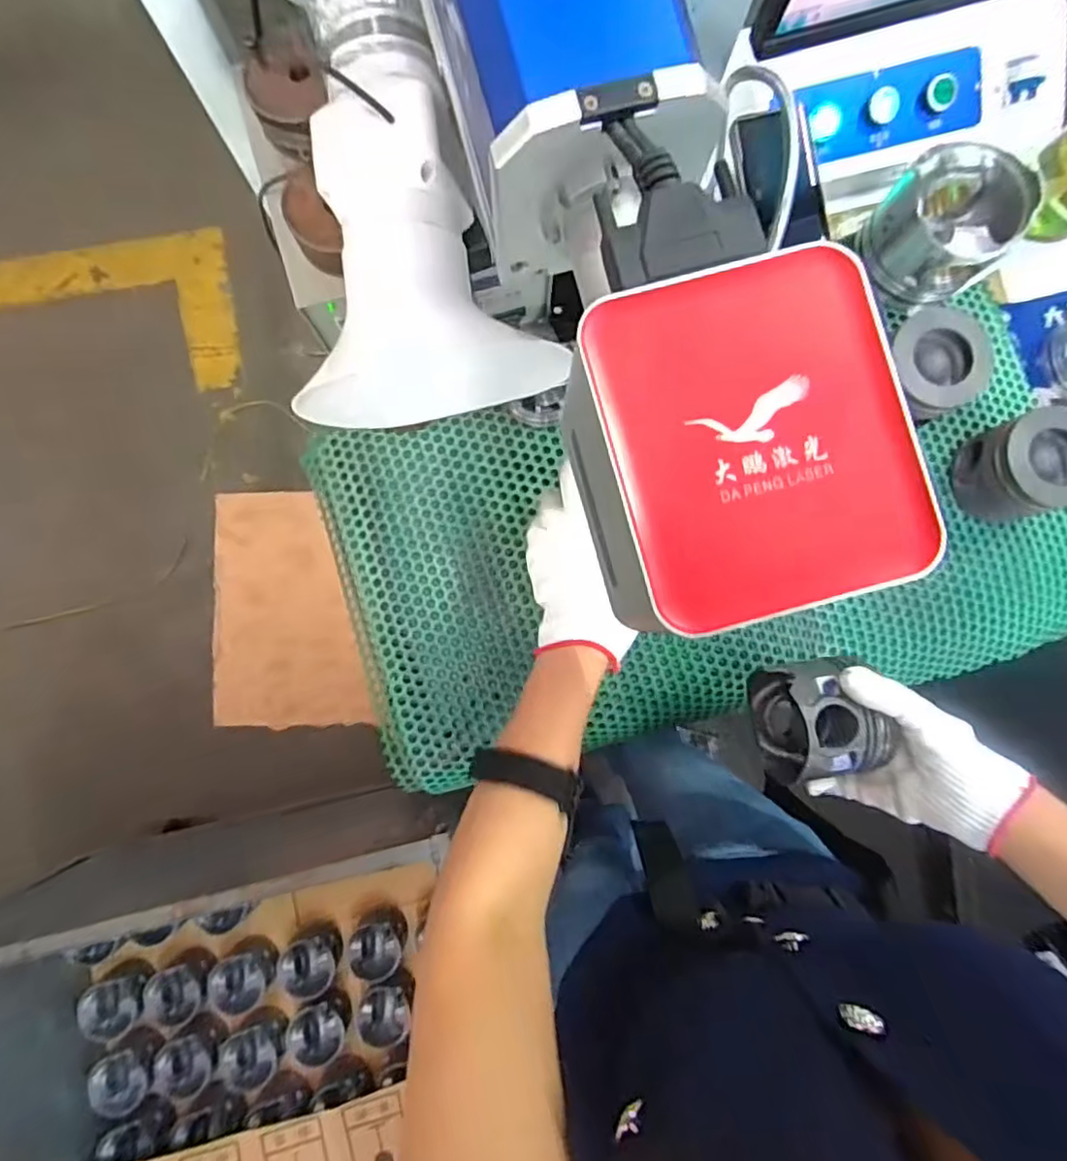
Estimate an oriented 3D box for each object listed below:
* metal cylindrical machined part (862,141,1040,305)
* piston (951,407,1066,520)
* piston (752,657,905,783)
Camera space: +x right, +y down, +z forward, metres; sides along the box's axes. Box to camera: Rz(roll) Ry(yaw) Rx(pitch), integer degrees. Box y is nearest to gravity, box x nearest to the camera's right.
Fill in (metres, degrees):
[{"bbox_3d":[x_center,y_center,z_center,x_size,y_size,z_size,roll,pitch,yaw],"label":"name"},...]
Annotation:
[{"bbox_3d":[0.375,-0.324,0.594,0.099,0.101,0.105,0,85,-2],"label":"metal cylindrical machined part"},{"bbox_3d":[0.449,-0.104,0.584,0.097,0.066,0.086,-19,86,-3],"label":"piston"},{"bbox_3d":[0.223,0.106,0.504,0.076,0.078,0.088,-11,86,-2],"label":"piston"}]

